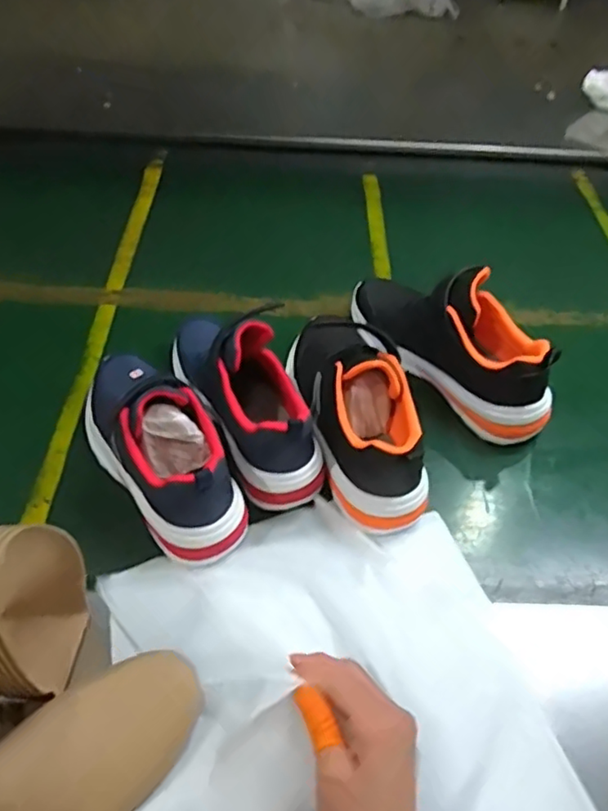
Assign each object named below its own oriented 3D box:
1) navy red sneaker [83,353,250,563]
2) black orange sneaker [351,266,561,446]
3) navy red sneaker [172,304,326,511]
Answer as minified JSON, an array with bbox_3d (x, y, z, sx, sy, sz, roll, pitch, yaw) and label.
[{"bbox_3d":[-0.138,0.028,0.552,0.080,0.105,0.229,-28,58,-24],"label":"navy red sneaker"},{"bbox_3d":[0.155,-0.075,0.650,0.248,0.127,0.083,38,58,24],"label":"black orange sneaker"},{"bbox_3d":[-0.059,-0.023,0.590,0.076,0.113,0.229,-20,55,-18],"label":"navy red sneaker"}]

